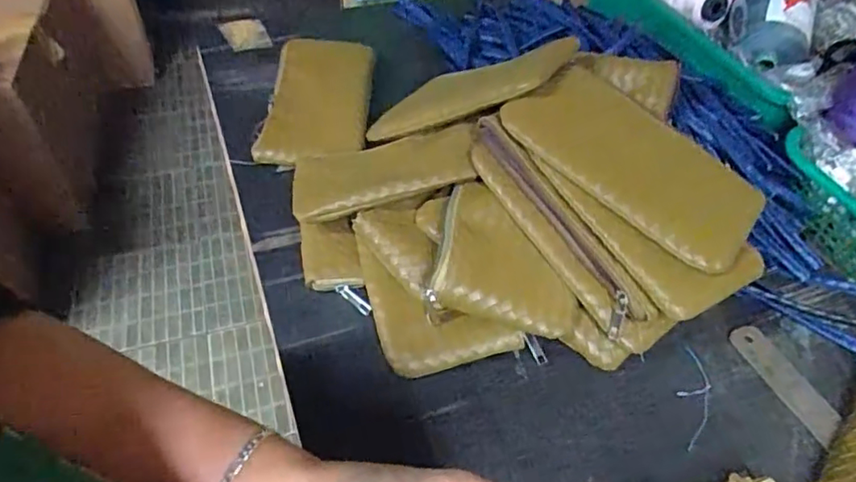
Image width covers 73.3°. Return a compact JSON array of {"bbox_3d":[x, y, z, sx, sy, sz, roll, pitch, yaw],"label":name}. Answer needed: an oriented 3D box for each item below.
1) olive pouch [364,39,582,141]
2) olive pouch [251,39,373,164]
[{"bbox_3d":[0.033,-0.143,0.553,0.199,0.020,0.101,-7,37,40],"label":"olive pouch"},{"bbox_3d":[-0.118,-0.158,0.633,0.106,0.026,0.195,4,48,0],"label":"olive pouch"}]

